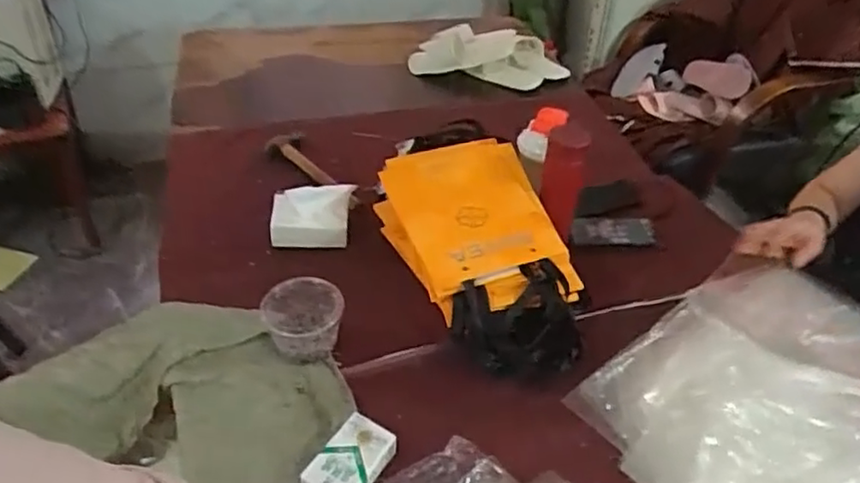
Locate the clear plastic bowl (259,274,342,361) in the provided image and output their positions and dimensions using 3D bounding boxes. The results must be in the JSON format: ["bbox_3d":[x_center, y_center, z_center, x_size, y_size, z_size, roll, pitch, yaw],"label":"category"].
[{"bbox_3d":[-0.182,0.116,0.942,0.109,0.081,0.100,2,40,-1],"label":"clear plastic bowl"}]

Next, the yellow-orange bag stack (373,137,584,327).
[{"bbox_3d":[0.064,-0.026,1.046,0.226,0.118,0.333,-12,42,-17],"label":"yellow-orange bag stack"}]

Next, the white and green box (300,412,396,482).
[{"bbox_3d":[-0.097,0.273,0.803,0.070,0.032,0.115,24,44,23],"label":"white and green box"}]

